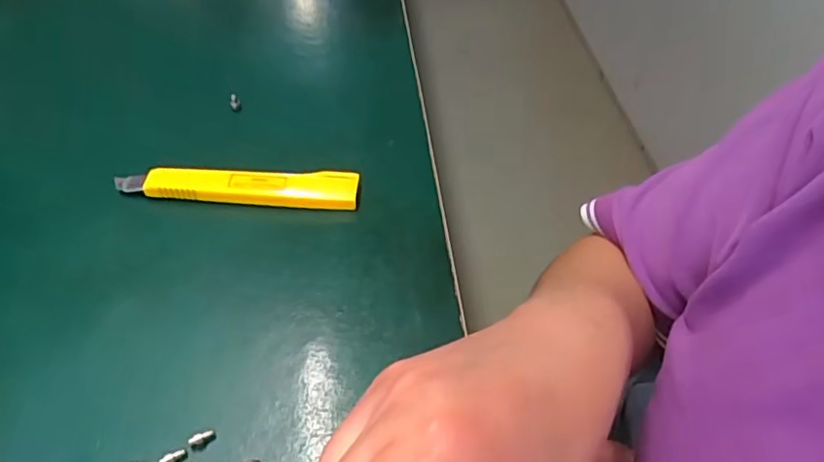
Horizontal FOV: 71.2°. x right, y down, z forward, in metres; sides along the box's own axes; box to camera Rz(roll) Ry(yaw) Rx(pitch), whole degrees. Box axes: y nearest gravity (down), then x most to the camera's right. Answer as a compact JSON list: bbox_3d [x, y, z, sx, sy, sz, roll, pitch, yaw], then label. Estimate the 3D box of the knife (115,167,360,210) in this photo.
[{"bbox_3d":[-0.094,-0.023,0.311,0.127,0.010,0.021,1,51,-3],"label":"knife"}]

